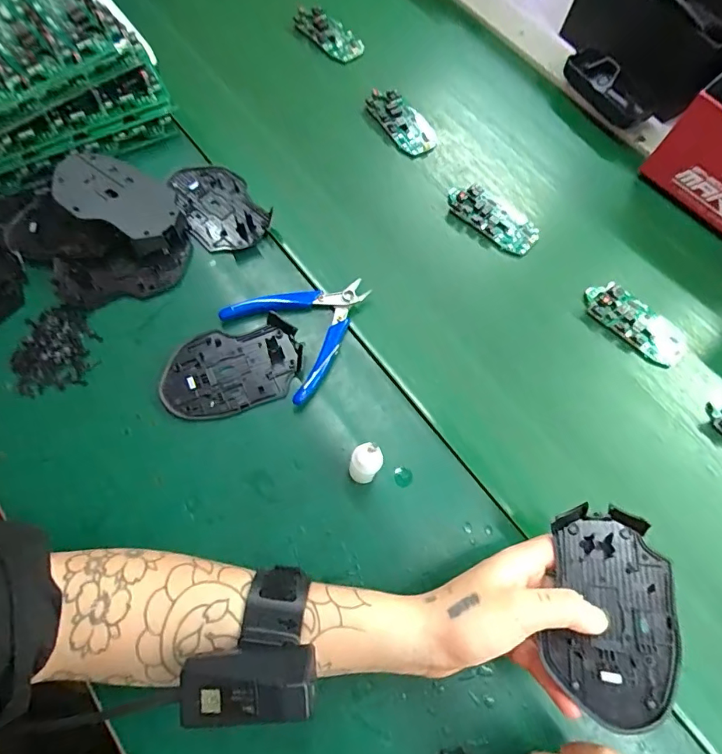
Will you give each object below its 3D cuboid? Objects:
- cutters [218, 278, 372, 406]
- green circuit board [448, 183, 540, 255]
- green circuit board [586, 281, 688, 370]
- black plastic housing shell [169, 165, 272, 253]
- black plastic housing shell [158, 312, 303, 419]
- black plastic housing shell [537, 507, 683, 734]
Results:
[{"bbox_3d":[-0.043,-0.050,0.403,0.115,0.020,0.108,-40,75,-17],"label":"cutters"},{"bbox_3d":[0.134,-0.163,0.471,0.098,0.014,0.047,40,71,12],"label":"green circuit board"},{"bbox_3d":[0.257,-0.052,0.435,0.099,0.019,0.044,41,71,13],"label":"green circuit board"},{"bbox_3d":[-0.138,-0.163,0.445,0.070,0.015,0.107,-37,74,-16],"label":"black plastic housing shell"},{"bbox_3d":[-0.107,-0.007,0.390,0.114,0.015,0.073,-14,69,-9],"label":"black plastic housing shell"},{"bbox_3d":[0.151,0.141,0.281,0.065,0.020,0.115,11,70,5],"label":"black plastic housing shell"}]

